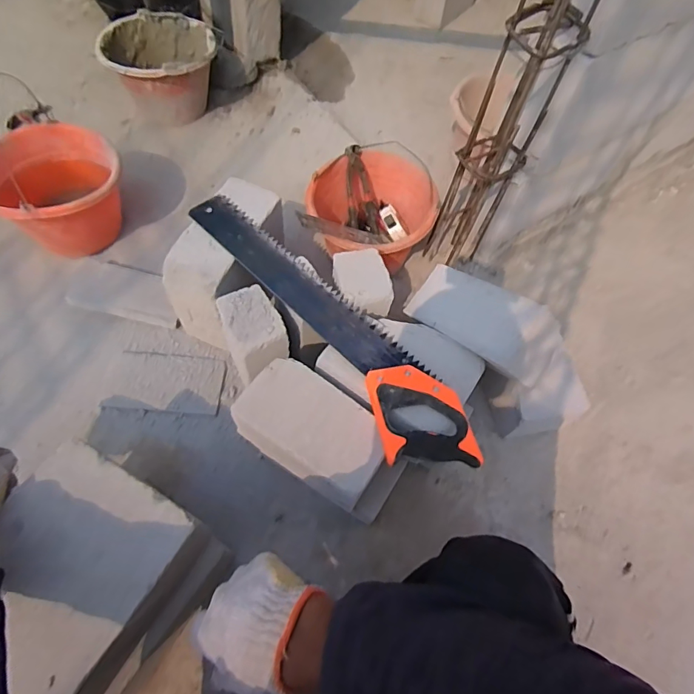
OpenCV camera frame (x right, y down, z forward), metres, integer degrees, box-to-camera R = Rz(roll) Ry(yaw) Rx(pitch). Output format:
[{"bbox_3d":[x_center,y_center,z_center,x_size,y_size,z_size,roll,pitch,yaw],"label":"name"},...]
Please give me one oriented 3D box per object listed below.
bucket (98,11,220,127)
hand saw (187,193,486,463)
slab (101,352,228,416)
[{"bbox_3d":[-0.435,-0.650,1.085,0.249,0.156,0.219,-3,63,-5],"label":"bucket"},{"bbox_3d":[-0.044,-0.039,0.639,0.117,0.021,0.550,-40,71,-21],"label":"hand saw"},{"bbox_3d":[-0.315,0.062,0.797,0.195,0.016,0.106,5,62,-1],"label":"slab"}]

